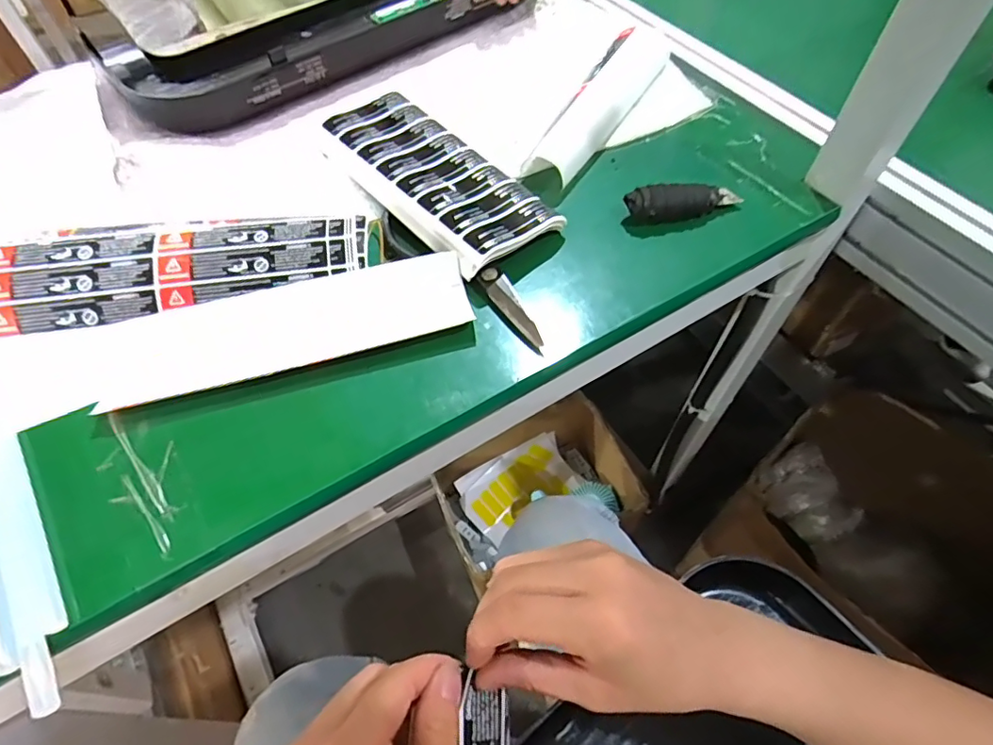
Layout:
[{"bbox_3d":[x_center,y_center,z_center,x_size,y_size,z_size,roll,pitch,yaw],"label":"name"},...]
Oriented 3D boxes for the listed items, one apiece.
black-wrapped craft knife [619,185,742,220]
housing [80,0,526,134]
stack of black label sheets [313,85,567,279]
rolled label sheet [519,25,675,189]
[{"bbox_3d":[0.152,-0.142,0.445,0.093,0.021,0.024,-12,56,-6],"label":"black-wrapped craft knife"},{"bbox_3d":[-0.192,-0.370,0.587,0.406,0.050,0.196,-33,61,-19],"label":"housing"},{"bbox_3d":[-0.053,-0.165,0.454,0.094,0.024,0.223,-37,62,-21],"label":"stack of black label sheets"},{"bbox_3d":[0.105,-0.263,0.522,0.049,0.025,0.256,24,60,17],"label":"rolled label sheet"}]

